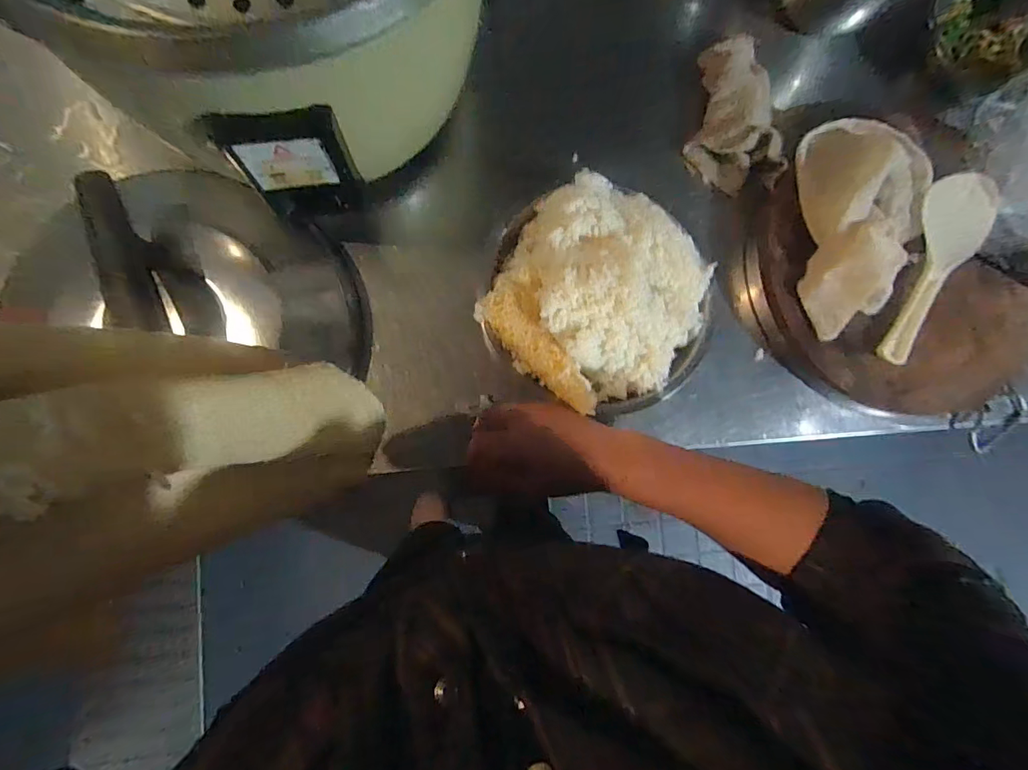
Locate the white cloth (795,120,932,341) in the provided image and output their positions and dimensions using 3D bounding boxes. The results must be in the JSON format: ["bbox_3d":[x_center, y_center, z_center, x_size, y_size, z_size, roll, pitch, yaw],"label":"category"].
[{"bbox_3d":[0.391,-0.179,0.512,0.142,0.055,0.239,2,85,-7],"label":"white cloth"}]

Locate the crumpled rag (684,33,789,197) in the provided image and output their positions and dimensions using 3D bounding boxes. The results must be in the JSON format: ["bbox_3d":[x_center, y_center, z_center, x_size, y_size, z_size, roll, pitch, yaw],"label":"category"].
[{"bbox_3d":[0.247,-0.307,0.520,0.099,0.043,0.184,4,84,-7],"label":"crumpled rag"}]

